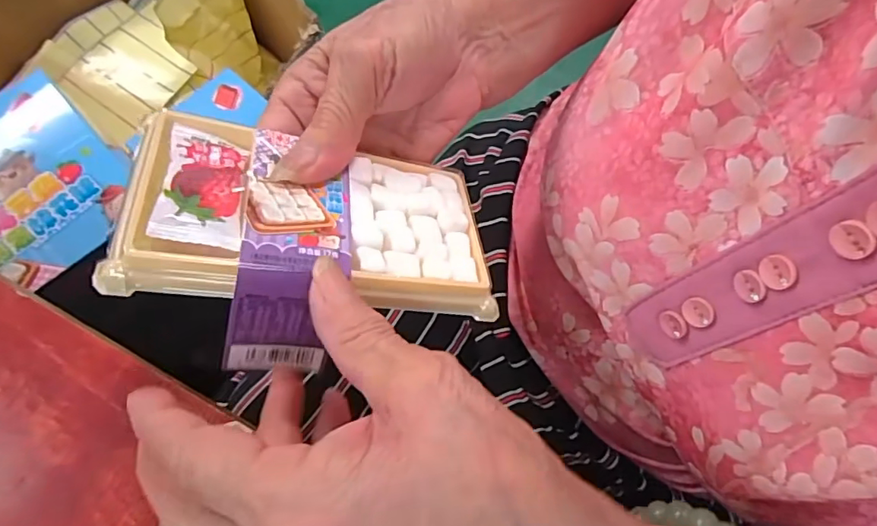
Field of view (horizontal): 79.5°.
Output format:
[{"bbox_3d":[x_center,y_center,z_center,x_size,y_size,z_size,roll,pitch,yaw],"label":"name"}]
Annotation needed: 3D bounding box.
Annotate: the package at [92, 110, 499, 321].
[{"bbox_3d":[-0.044,-0.018,0.203,0.130,0.011,0.073,7,52,-21],"label":"package"}]

